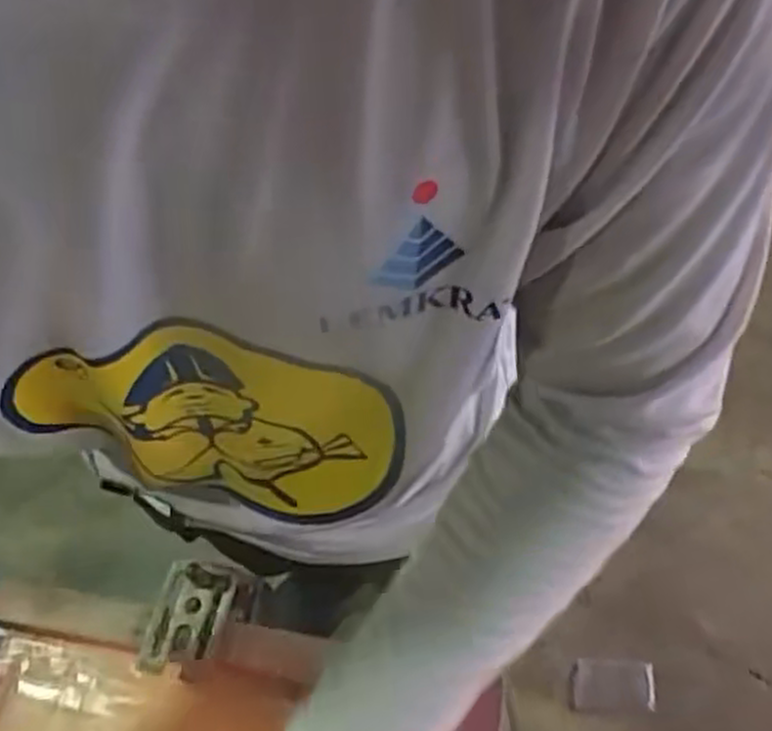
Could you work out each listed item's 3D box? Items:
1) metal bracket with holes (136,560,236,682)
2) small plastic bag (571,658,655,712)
[{"bbox_3d":[-0.139,0.178,0.540,0.050,0.014,0.076,9,63,8],"label":"metal bracket with holes"},{"bbox_3d":[0.393,0.555,1.335,0.147,0.016,0.081,-1,61,4],"label":"small plastic bag"}]

